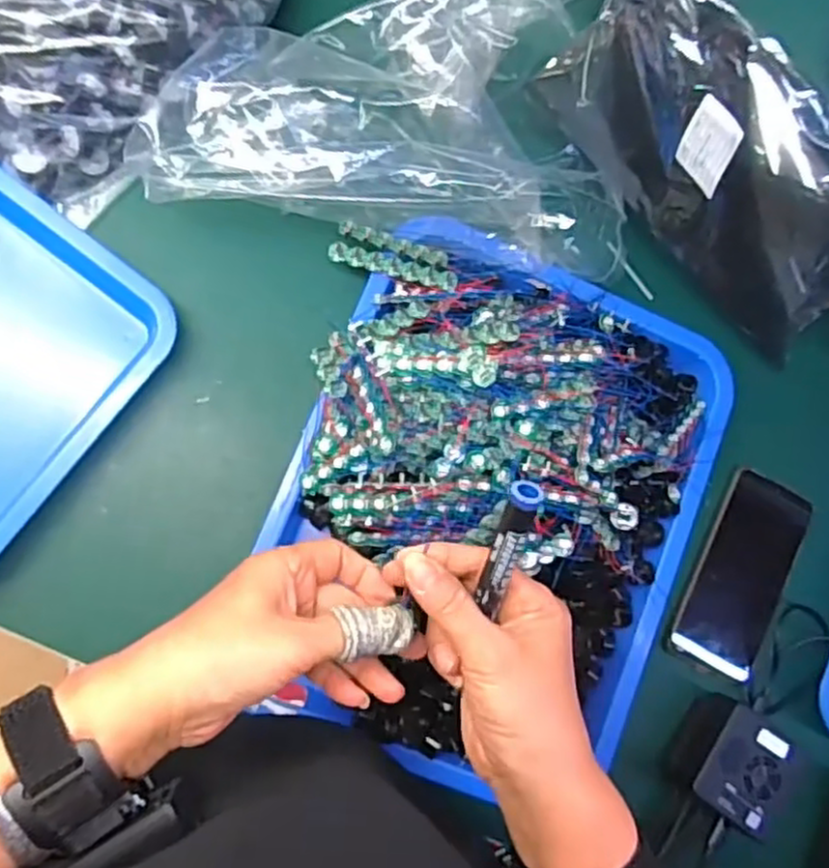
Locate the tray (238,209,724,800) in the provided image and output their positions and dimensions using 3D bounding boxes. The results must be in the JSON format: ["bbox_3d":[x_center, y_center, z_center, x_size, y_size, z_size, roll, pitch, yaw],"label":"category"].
[{"bbox_3d":[0.064,0.044,0.524,0.320,0.082,0.359,16,83,-7],"label":"tray"}]

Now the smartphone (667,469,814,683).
[{"bbox_3d":[0.265,0.114,0.593,0.071,0.016,0.160,25,82,-6],"label":"smartphone"}]

